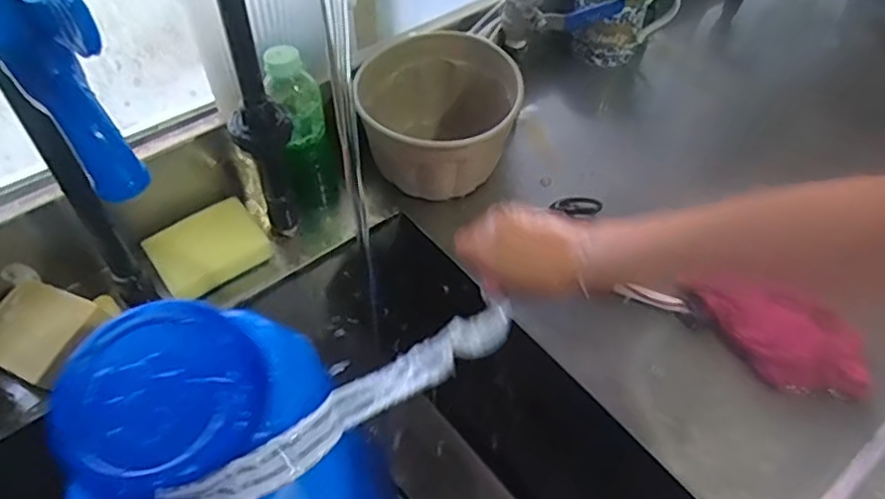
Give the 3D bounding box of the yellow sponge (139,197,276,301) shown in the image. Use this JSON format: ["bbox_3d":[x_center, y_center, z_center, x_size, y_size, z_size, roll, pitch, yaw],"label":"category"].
[{"bbox_3d":[-0.223,-0.003,0.609,0.099,0.029,0.071,-31,56,-24],"label":"yellow sponge"}]

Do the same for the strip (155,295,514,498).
[{"bbox_3d":[-0.042,0.098,0.425,0.279,0.031,0.035,-25,53,-38],"label":"strip"}]

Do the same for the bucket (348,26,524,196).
[{"bbox_3d":[-0.001,-0.138,0.677,0.156,0.112,0.171,0,49,0],"label":"bucket"}]

